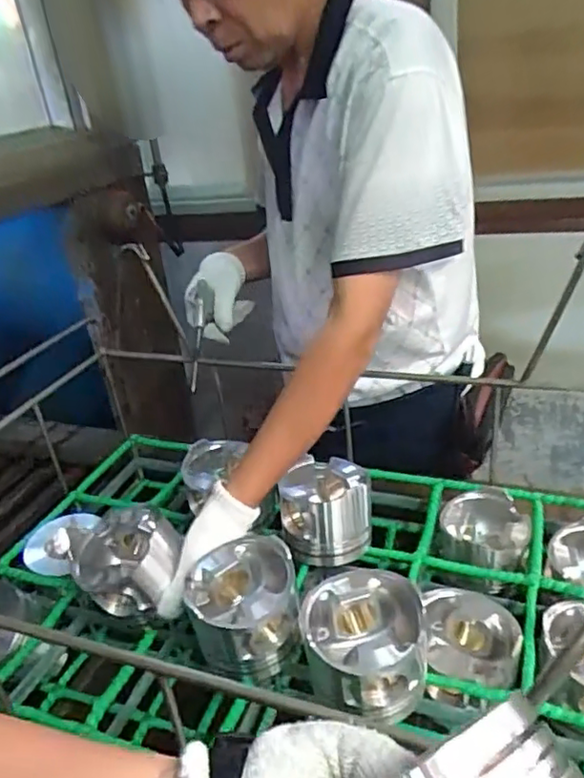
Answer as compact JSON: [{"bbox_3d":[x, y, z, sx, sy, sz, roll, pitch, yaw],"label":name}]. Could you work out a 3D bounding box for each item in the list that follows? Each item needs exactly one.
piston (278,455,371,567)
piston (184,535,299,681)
[{"bbox_3d":[0.042,0.143,0.746,0.108,0.081,0.117,-4,29,8],"label":"piston"},{"bbox_3d":[-0.047,0.230,0.616,0.111,0.102,0.123,-10,29,-4],"label":"piston"}]

